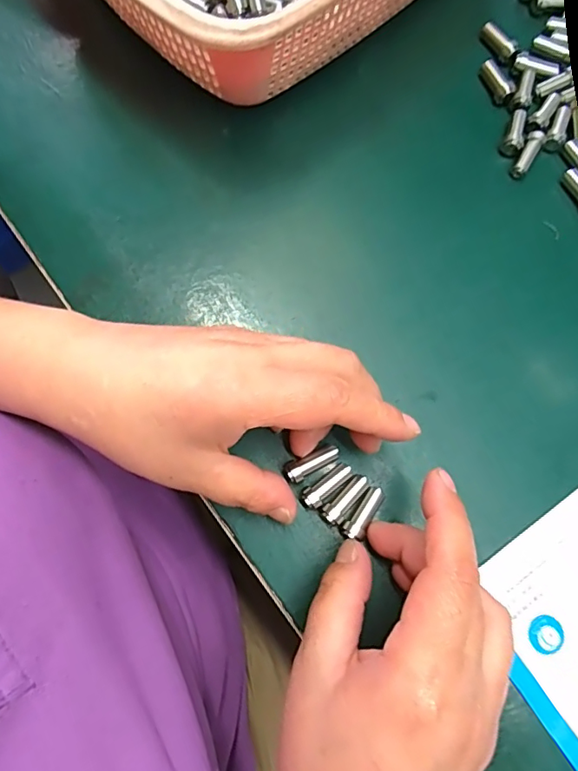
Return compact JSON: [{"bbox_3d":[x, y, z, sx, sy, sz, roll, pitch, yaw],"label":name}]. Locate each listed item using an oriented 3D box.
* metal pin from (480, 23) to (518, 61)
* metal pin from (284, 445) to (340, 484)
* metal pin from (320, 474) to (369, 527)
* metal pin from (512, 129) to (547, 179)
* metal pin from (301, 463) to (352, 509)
[{"bbox_3d":[0.125,-0.206,0.302,0.007,0.009,0.025,-38,81,-9],"label":"metal pin"},{"bbox_3d":[0.011,0.037,0.242,0.028,0.007,0.010,-30,79,-7],"label":"metal pin"},{"bbox_3d":[0.026,0.054,0.241,0.010,0.010,0.027,40,80,8],"label":"metal pin"},{"bbox_3d":[0.136,-0.131,0.286,0.009,0.008,0.026,31,79,6],"label":"metal pin"},{"bbox_3d":[0.018,0.047,0.240,0.027,0.006,0.010,-38,81,-9],"label":"metal pin"}]

